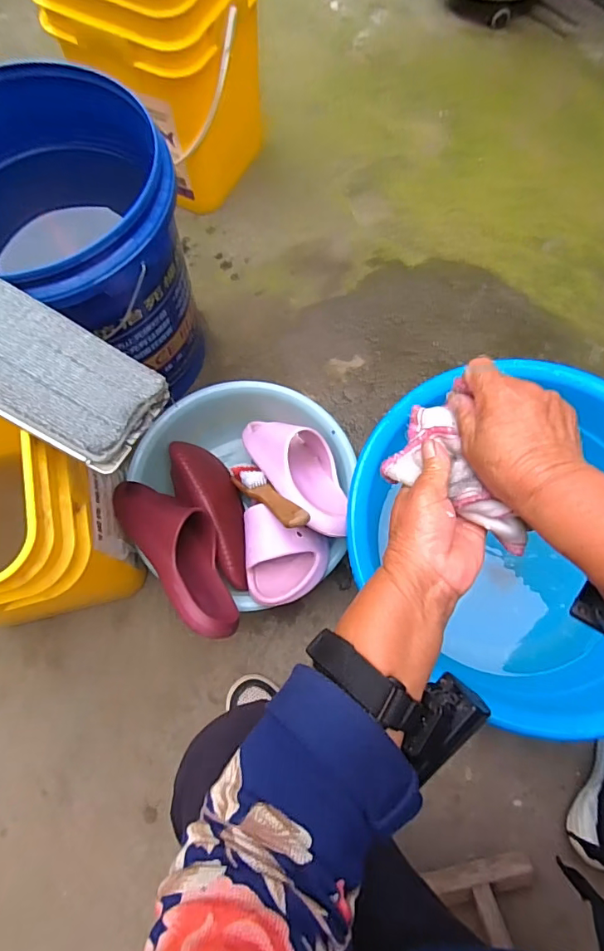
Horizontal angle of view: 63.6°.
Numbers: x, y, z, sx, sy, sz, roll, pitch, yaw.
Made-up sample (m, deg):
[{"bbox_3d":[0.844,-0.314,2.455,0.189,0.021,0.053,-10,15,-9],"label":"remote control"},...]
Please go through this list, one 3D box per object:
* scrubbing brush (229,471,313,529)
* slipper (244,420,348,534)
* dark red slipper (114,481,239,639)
[{"bbox_3d":[-0.051,0.024,0.666,0.036,0.236,0.028,-44,120,-9],"label":"scrubbing brush"},{"bbox_3d":[0.003,-0.020,0.692,0.106,0.071,0.246,2,41,-35],"label":"slipper"},{"bbox_3d":[-0.151,0.094,0.630,0.096,0.076,0.240,-39,77,-12],"label":"dark red slipper"}]

